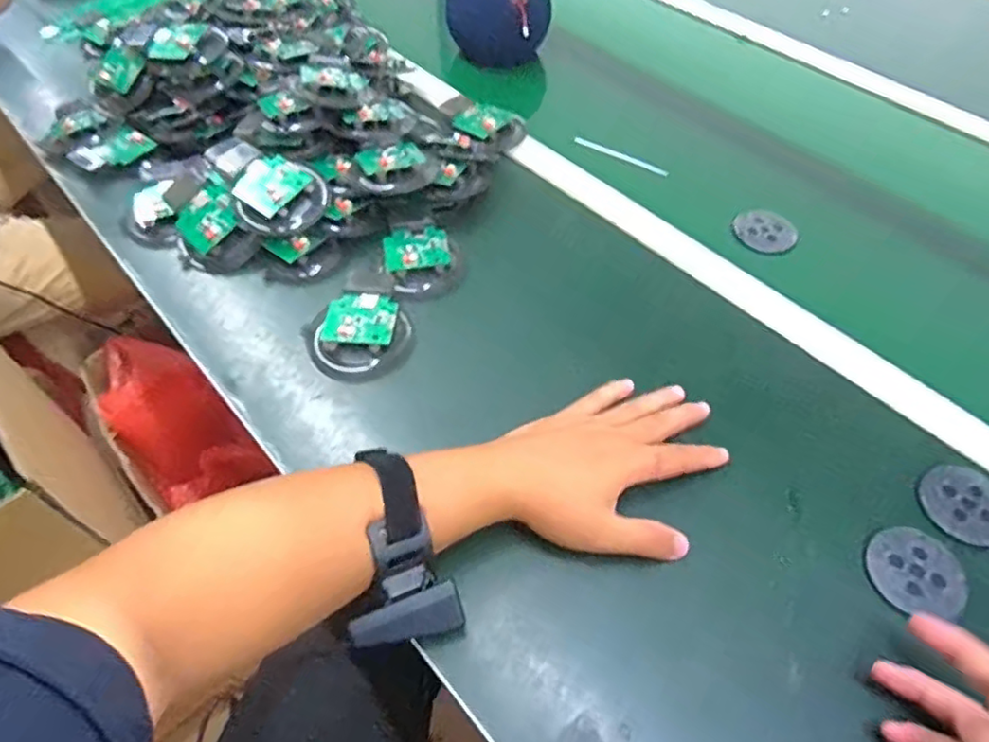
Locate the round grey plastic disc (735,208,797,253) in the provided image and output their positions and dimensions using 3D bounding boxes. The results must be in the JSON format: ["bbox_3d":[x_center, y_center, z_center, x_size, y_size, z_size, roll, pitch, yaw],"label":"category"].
[{"bbox_3d":[0.278,-0.145,0.640,0.050,0.007,0.060,-30,64,-6],"label":"round grey plastic disc"}]

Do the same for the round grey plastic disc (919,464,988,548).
[{"bbox_3d":[0.356,0.100,0.467,0.062,0.004,0.063,1,54,-1],"label":"round grey plastic disc"}]

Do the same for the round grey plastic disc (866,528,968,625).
[{"bbox_3d":[0.297,0.140,0.438,0.059,0.007,0.062,1,54,-1],"label":"round grey plastic disc"}]

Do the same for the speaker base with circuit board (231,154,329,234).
[{"bbox_3d":[-0.207,-0.169,0.602,0.081,0.013,0.077,1,84,-10],"label":"speaker base with circuit board"}]

